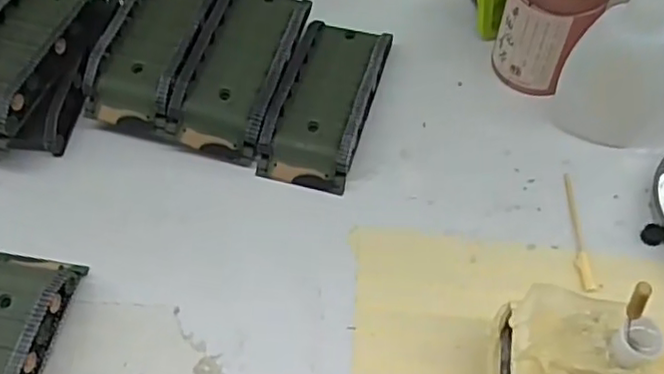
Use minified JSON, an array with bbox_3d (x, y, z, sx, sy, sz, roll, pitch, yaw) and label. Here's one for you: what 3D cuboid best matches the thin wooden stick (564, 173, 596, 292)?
[{"bbox_3d":[0.108,0.018,0.284,0.007,0.004,0.059,0,57,2],"label":"thin wooden stick"}]

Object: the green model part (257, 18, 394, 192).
[{"bbox_3d":[-0.002,-0.044,0.318,0.044,0.020,0.094,12,58,9],"label":"green model part"}]

